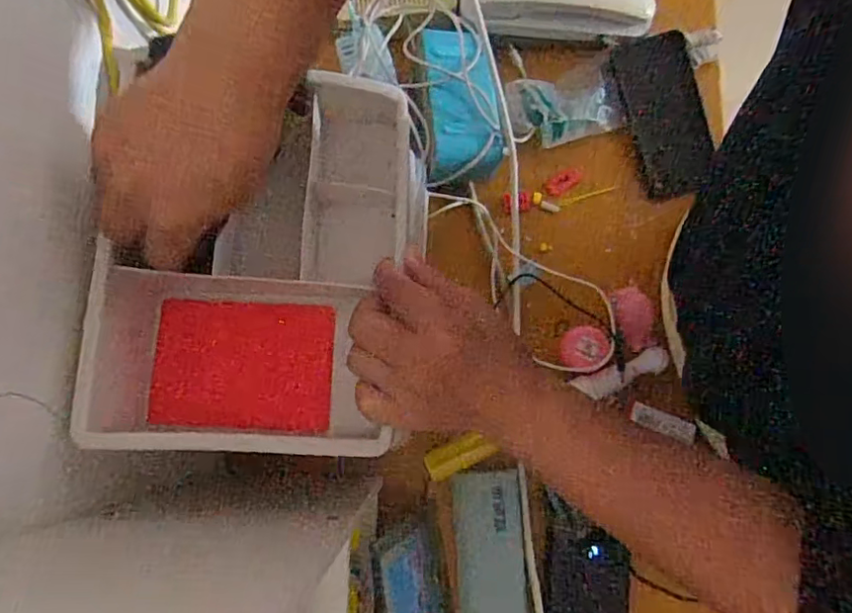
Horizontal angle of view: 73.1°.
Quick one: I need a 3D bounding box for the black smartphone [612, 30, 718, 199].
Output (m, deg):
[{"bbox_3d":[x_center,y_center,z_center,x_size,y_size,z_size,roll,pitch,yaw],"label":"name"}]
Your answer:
[{"bbox_3d":[0.252,-0.203,0.605,0.081,0.018,0.171,-11,80,-2],"label":"black smartphone"}]

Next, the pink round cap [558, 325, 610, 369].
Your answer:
[{"bbox_3d":[0.152,0.038,0.550,0.045,0.010,0.041,0,80,0],"label":"pink round cap"}]

